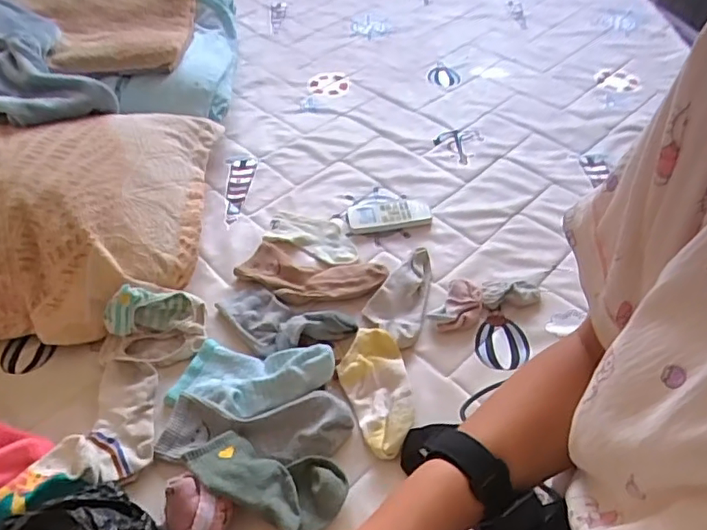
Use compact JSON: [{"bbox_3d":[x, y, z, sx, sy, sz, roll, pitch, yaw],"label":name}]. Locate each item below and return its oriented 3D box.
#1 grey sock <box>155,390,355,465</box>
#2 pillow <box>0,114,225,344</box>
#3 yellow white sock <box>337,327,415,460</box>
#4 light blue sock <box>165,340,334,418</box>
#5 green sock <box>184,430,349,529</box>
[{"bbox_3d":[-0.107,0.180,0.614,0.205,0.026,0.068,0,47,0],"label":"grey sock"},{"bbox_3d":[-0.535,-0.026,0.727,0.772,0.149,0.350,-18,50,-16],"label":"pillow"},{"bbox_3d":[0.029,0.145,0.652,0.076,0.016,0.158,-8,47,-7],"label":"yellow white sock"},{"bbox_3d":[-0.120,0.129,0.652,0.186,0.035,0.089,5,47,5],"label":"light blue sock"},{"bbox_3d":[-0.091,0.225,0.569,0.160,0.023,0.078,20,49,1],"label":"green sock"}]

